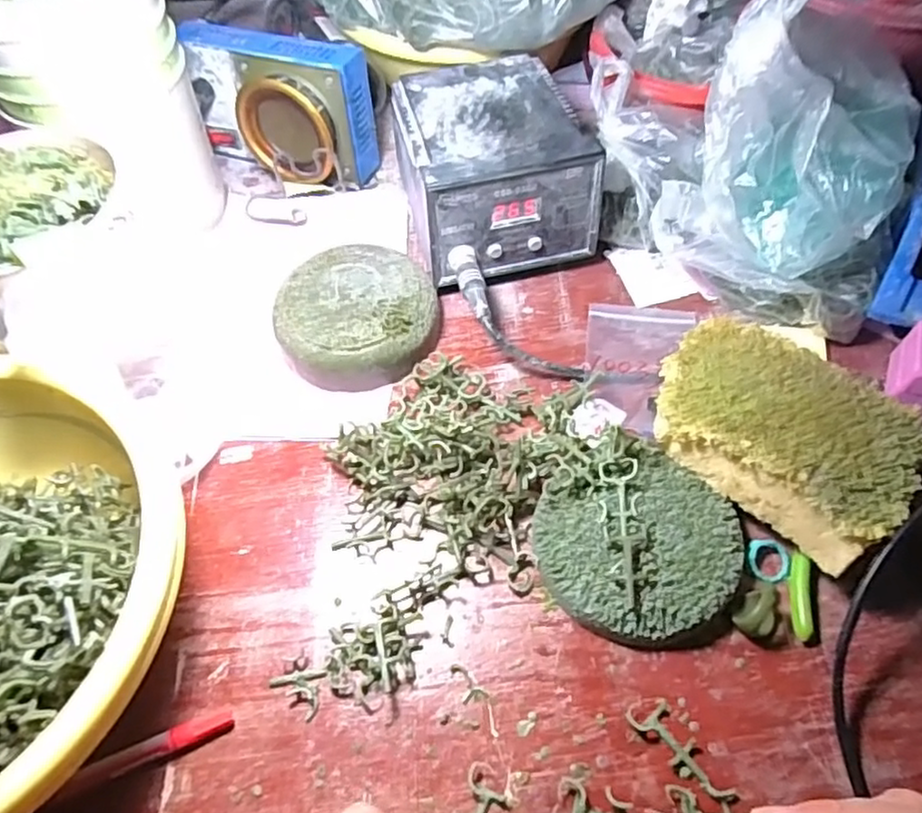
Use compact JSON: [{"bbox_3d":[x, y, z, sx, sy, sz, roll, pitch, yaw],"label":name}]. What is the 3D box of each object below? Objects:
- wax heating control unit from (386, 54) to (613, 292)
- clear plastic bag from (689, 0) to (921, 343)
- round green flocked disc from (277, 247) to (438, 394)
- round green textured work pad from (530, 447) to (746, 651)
[{"bbox_3d":[0.018,-0.165,0.461,0.119,0.094,0.140,-14,57,-7],"label":"wax heating control unit"},{"bbox_3d":[0.210,-0.161,0.377,0.126,0.187,0.132,21,60,15],"label":"clear plastic bag"},{"bbox_3d":[-0.066,-0.057,0.427,0.100,0.038,0.091,-1,56,2],"label":"round green flocked disc"},{"bbox_3d":[0.095,0.076,0.341,0.100,0.030,0.093,-1,56,2],"label":"round green textured work pad"}]

